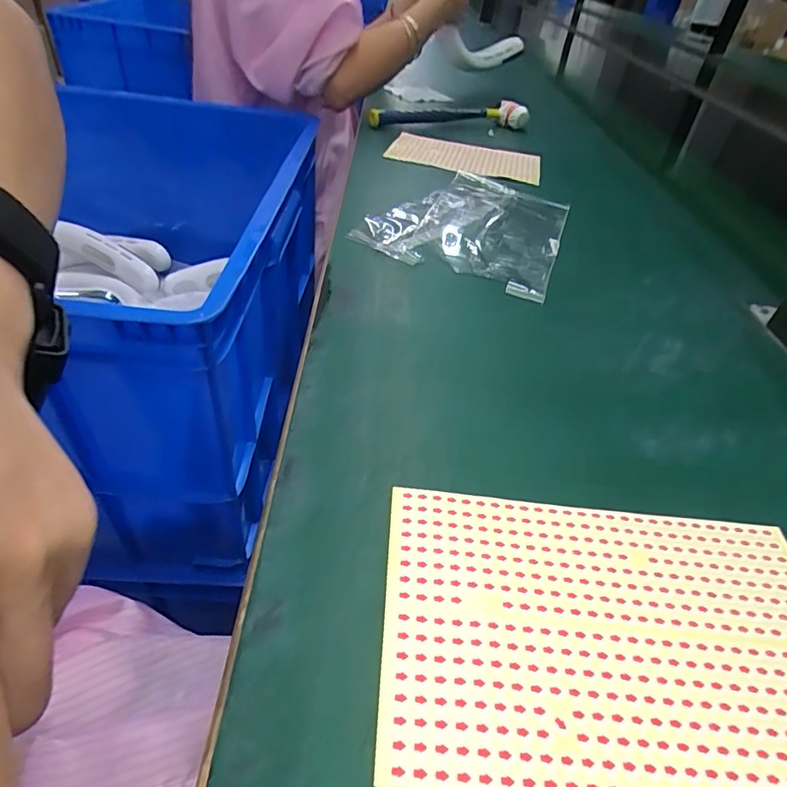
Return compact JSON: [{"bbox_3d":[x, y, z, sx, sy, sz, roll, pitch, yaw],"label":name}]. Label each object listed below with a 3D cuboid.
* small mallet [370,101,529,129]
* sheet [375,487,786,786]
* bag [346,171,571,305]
[{"bbox_3d":[0.082,-0.412,0.745,0.247,0.031,0.043,-11,45,-19],"label":"small mallet"},{"bbox_3d":[0.090,0.094,0.202,0.186,0.004,0.113,6,42,-1],"label":"sheet"},{"bbox_3d":[0.074,-0.164,0.481,0.168,0.013,0.209,18,43,12],"label":"bag"}]

